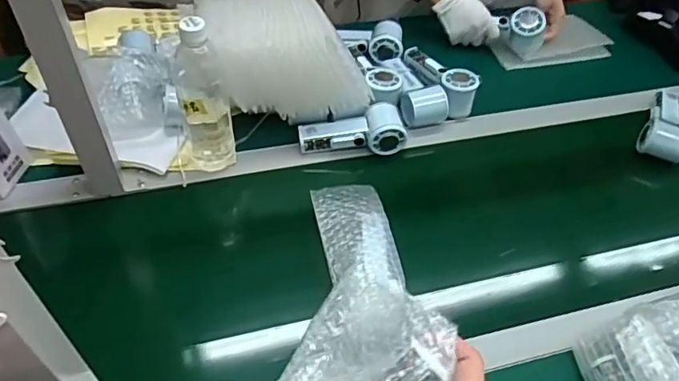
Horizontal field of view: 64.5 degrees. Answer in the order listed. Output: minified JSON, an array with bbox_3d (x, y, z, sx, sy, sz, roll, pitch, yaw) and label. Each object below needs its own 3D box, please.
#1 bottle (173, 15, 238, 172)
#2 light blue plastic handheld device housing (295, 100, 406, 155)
[{"bbox_3d":[-0.174,-0.123,0.693,0.063,0.221,0.073,-8,52,-11],"label":"bottle"},{"bbox_3d":[0.018,-0.085,0.785,0.152,0.044,0.067,-8,52,-11],"label":"light blue plastic handheld device housing"}]

